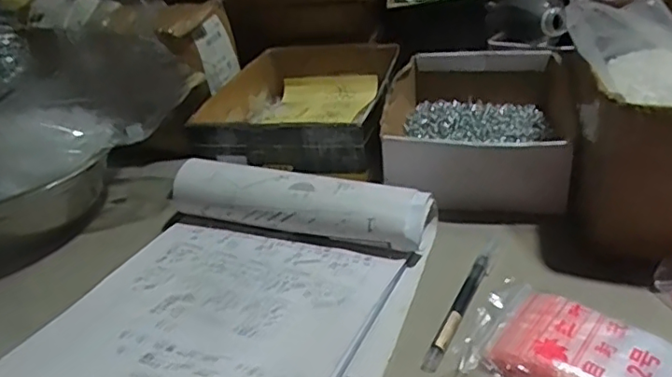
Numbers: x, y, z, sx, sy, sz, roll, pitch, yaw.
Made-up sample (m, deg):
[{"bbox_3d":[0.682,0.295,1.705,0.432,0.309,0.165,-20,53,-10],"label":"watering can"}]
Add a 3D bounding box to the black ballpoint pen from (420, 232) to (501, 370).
[{"bbox_3d":[0.093,0.074,0.413,0.012,0.011,0.149,12,34,30],"label":"black ballpoint pen"}]

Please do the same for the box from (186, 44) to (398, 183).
[{"bbox_3d":[-0.032,-0.093,0.647,0.191,0.060,0.252,0,29,12],"label":"box"}]

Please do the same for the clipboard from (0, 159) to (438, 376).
[{"bbox_3d":[-0.096,0.084,0.389,0.240,0.035,0.322,10,33,27],"label":"clipboard"}]

